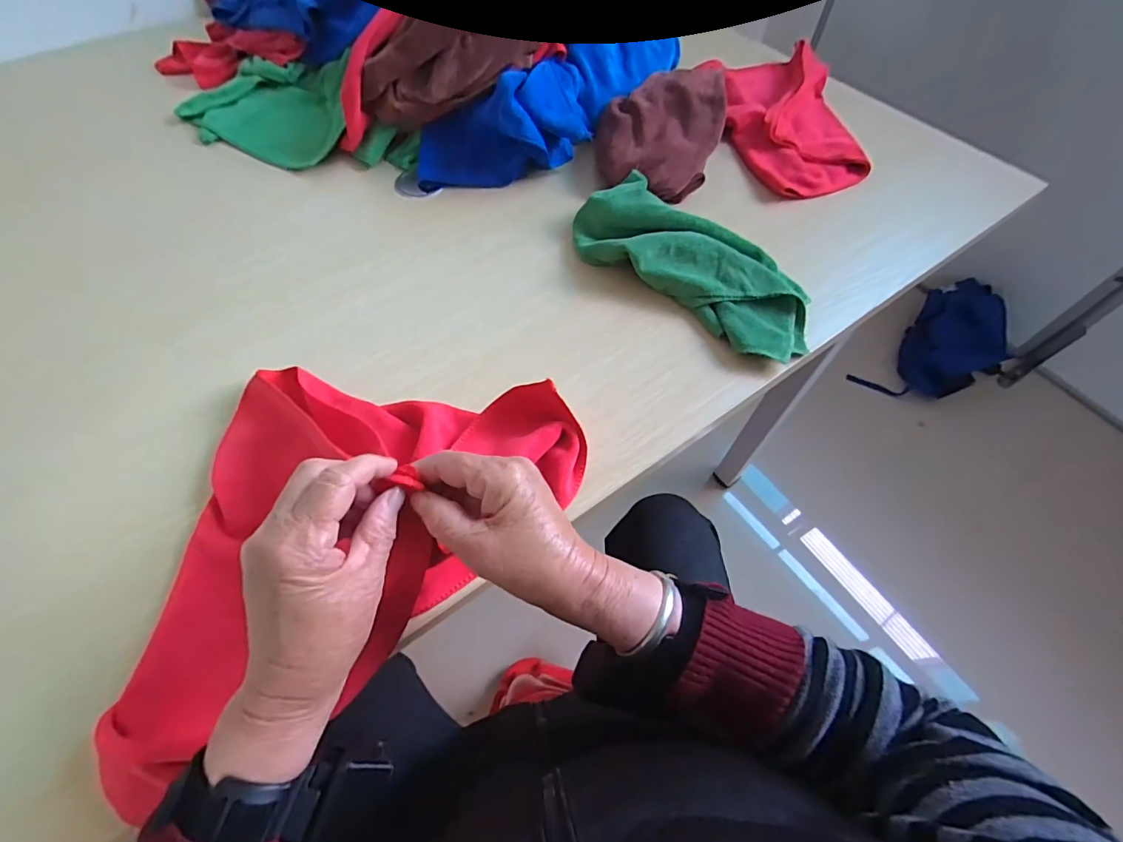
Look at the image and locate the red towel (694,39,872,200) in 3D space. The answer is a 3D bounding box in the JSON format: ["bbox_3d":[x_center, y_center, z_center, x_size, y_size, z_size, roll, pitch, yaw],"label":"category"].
[{"bbox_3d":[0.338,-0.466,0.722,0.181,0.033,0.361,-1,59,0],"label":"red towel"}]

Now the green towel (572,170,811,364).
[{"bbox_3d":[0.147,-0.181,0.541,0.300,0.048,0.142,40,67,21],"label":"green towel"}]

